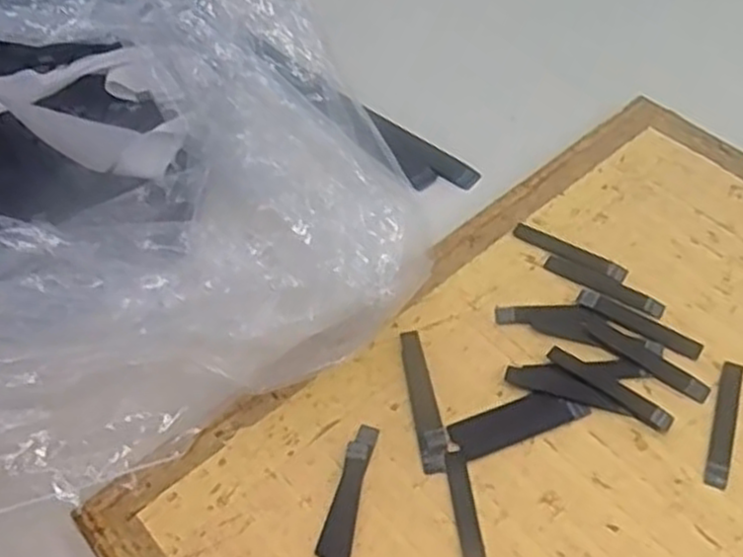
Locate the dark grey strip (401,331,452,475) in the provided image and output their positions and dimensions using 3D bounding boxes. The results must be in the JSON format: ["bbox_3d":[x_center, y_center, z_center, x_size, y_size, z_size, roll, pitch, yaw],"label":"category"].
[{"bbox_3d":[0.024,0.054,0.352,0.013,0.004,0.070,-8,53,-3],"label":"dark grey strip"}]

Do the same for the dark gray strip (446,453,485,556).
[{"bbox_3d":[0.040,0.100,0.318,0.008,0.004,0.059,-6,53,-1],"label":"dark gray strip"}]

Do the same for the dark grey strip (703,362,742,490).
[{"bbox_3d":[0.155,0.063,0.339,0.010,0.004,0.061,17,56,16],"label":"dark grey strip"}]

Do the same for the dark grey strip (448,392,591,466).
[{"bbox_3d":[0.065,0.063,0.344,0.060,0.004,0.020,-20,55,-11],"label":"dark grey strip"}]

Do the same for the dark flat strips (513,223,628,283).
[{"bbox_3d":[0.102,-0.014,0.397,0.060,0.004,0.011,27,59,21],"label":"dark flat strips"}]

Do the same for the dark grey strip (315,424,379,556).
[{"bbox_3d":[-0.010,0.092,0.325,0.014,0.004,0.068,8,54,9],"label":"dark grey strip"}]

